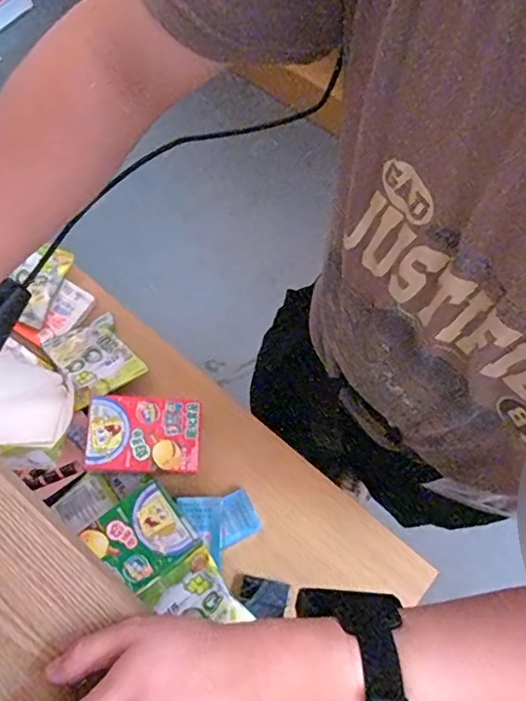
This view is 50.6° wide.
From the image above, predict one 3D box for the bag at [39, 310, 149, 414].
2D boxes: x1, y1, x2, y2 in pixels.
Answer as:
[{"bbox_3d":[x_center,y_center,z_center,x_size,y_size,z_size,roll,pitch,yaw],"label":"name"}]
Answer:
[{"bbox_3d":[-0.229,0.007,0.747,0.101,0.020,0.112,-31,72,-9],"label":"bag"}]

